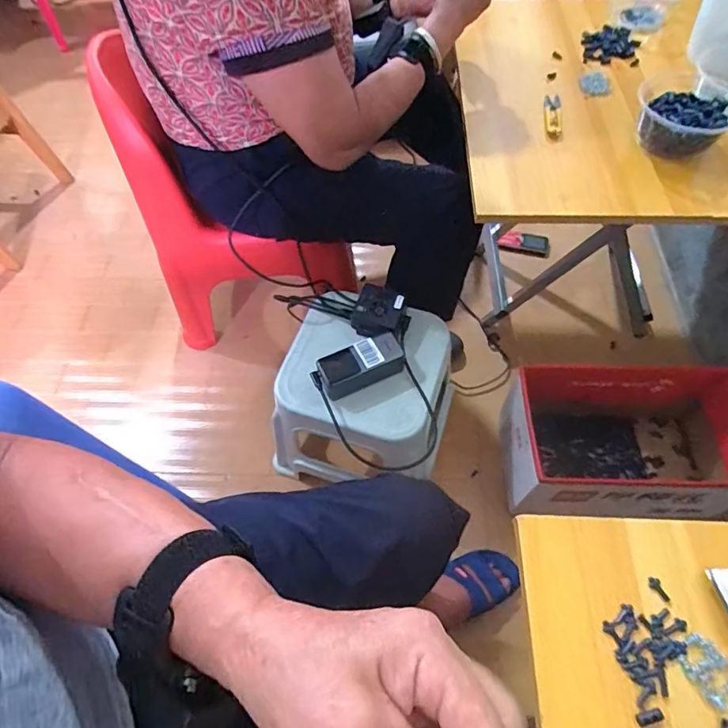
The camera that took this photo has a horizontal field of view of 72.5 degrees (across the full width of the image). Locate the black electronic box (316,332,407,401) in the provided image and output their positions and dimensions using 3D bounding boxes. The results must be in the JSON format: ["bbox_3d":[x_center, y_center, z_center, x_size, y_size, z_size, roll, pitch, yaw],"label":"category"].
[{"bbox_3d":[-0.005,0.001,0.777,0.131,0.047,0.059,-22,62,-11],"label":"black electronic box"}]

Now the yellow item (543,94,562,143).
[{"bbox_3d":[0.293,-0.388,0.770,0.027,0.010,0.120,8,61,6],"label":"yellow item"}]

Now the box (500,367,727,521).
[{"bbox_3d":[0.473,0.151,0.903,0.413,0.218,0.225,1,61,2],"label":"box"}]

